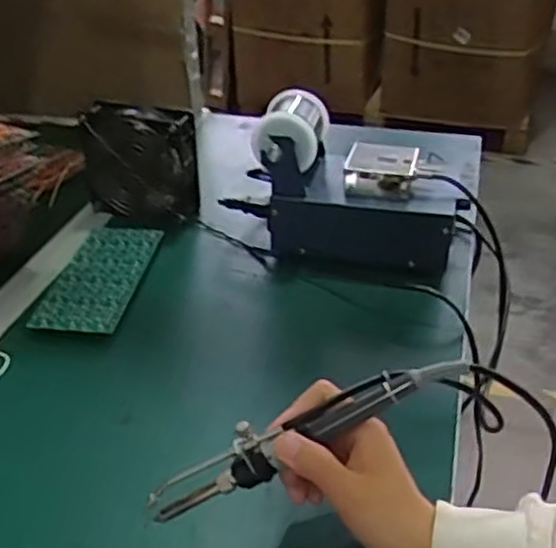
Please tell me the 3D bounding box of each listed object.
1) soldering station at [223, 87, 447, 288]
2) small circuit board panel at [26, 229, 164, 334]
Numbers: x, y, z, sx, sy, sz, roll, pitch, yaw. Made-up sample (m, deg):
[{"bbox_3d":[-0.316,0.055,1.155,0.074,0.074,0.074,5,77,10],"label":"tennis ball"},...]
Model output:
[{"bbox_3d":[0.075,-0.084,0.710,0.198,0.142,0.119,7,34,13],"label":"soldering station"},{"bbox_3d":[-0.169,0.002,0.682,0.078,0.006,0.163,5,36,6],"label":"small circuit board panel"}]

